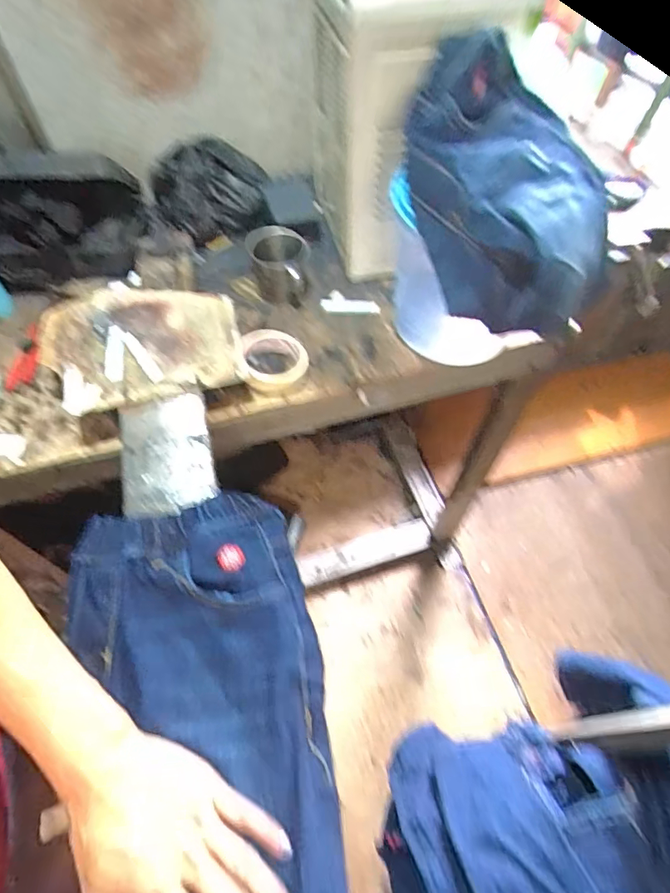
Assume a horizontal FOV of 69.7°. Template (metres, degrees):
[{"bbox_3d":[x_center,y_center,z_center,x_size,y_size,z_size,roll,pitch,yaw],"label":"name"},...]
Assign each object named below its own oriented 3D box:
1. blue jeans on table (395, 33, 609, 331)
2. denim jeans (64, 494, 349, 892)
[{"bbox_3d":[0.181,-0.277,0.510,0.194,0.156,0.270,-12,57,-7],"label":"blue jeans on table"},{"bbox_3d":[-0.102,0.267,0.374,0.205,0.030,0.476,-11,62,-6],"label":"denim jeans"}]

